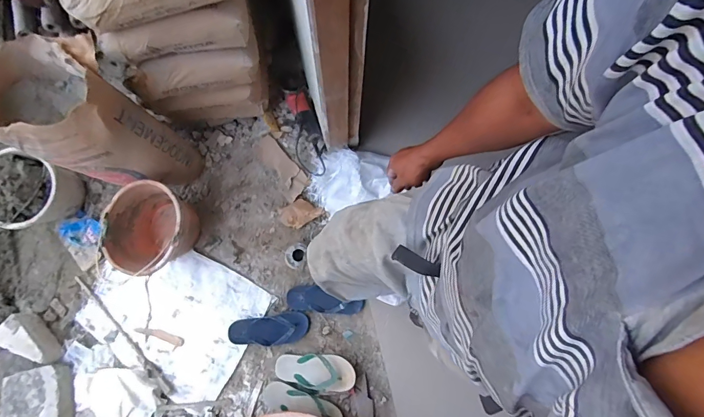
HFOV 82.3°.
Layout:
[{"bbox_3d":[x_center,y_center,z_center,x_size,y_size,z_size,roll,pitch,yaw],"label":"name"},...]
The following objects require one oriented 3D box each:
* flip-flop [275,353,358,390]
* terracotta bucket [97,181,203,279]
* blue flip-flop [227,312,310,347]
[{"bbox_3d":[-0.118,0.520,1.291,0.256,0.062,0.103,4,79,0],"label":"flip-flop"},{"bbox_3d":[-0.637,0.070,1.290,0.248,0.200,0.276,21,80,3],"label":"terracotta bucket"},{"bbox_3d":[-0.265,0.397,1.311,0.254,0.052,0.101,-8,80,-2],"label":"blue flip-flop"}]

